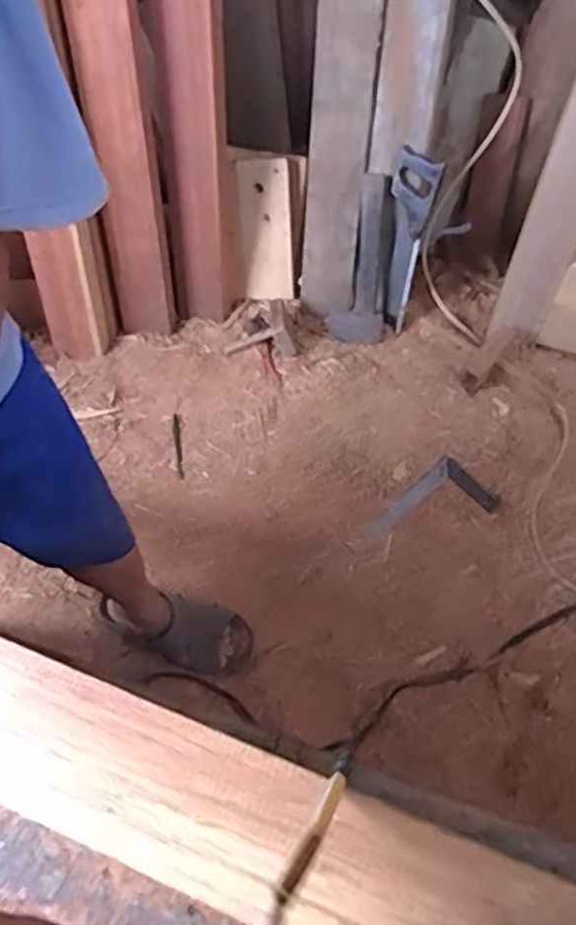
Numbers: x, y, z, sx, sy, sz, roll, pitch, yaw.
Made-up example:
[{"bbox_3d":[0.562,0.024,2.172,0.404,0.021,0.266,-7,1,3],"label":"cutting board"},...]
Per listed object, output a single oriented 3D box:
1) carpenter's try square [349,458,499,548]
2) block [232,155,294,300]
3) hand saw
[{"bbox_3d":[0.251,0.106,1.276,0.254,0.007,0.128,-38,68,-15],"label":"carpenter's try square"},{"bbox_3d":[-0.051,-0.478,1.440,0.117,0.272,0.016,7,26,20],"label":"block"},{"bbox_3d":[0.228,-0.424,1.354,0.081,0.333,0.030,11,31,7],"label":"hand saw"}]

